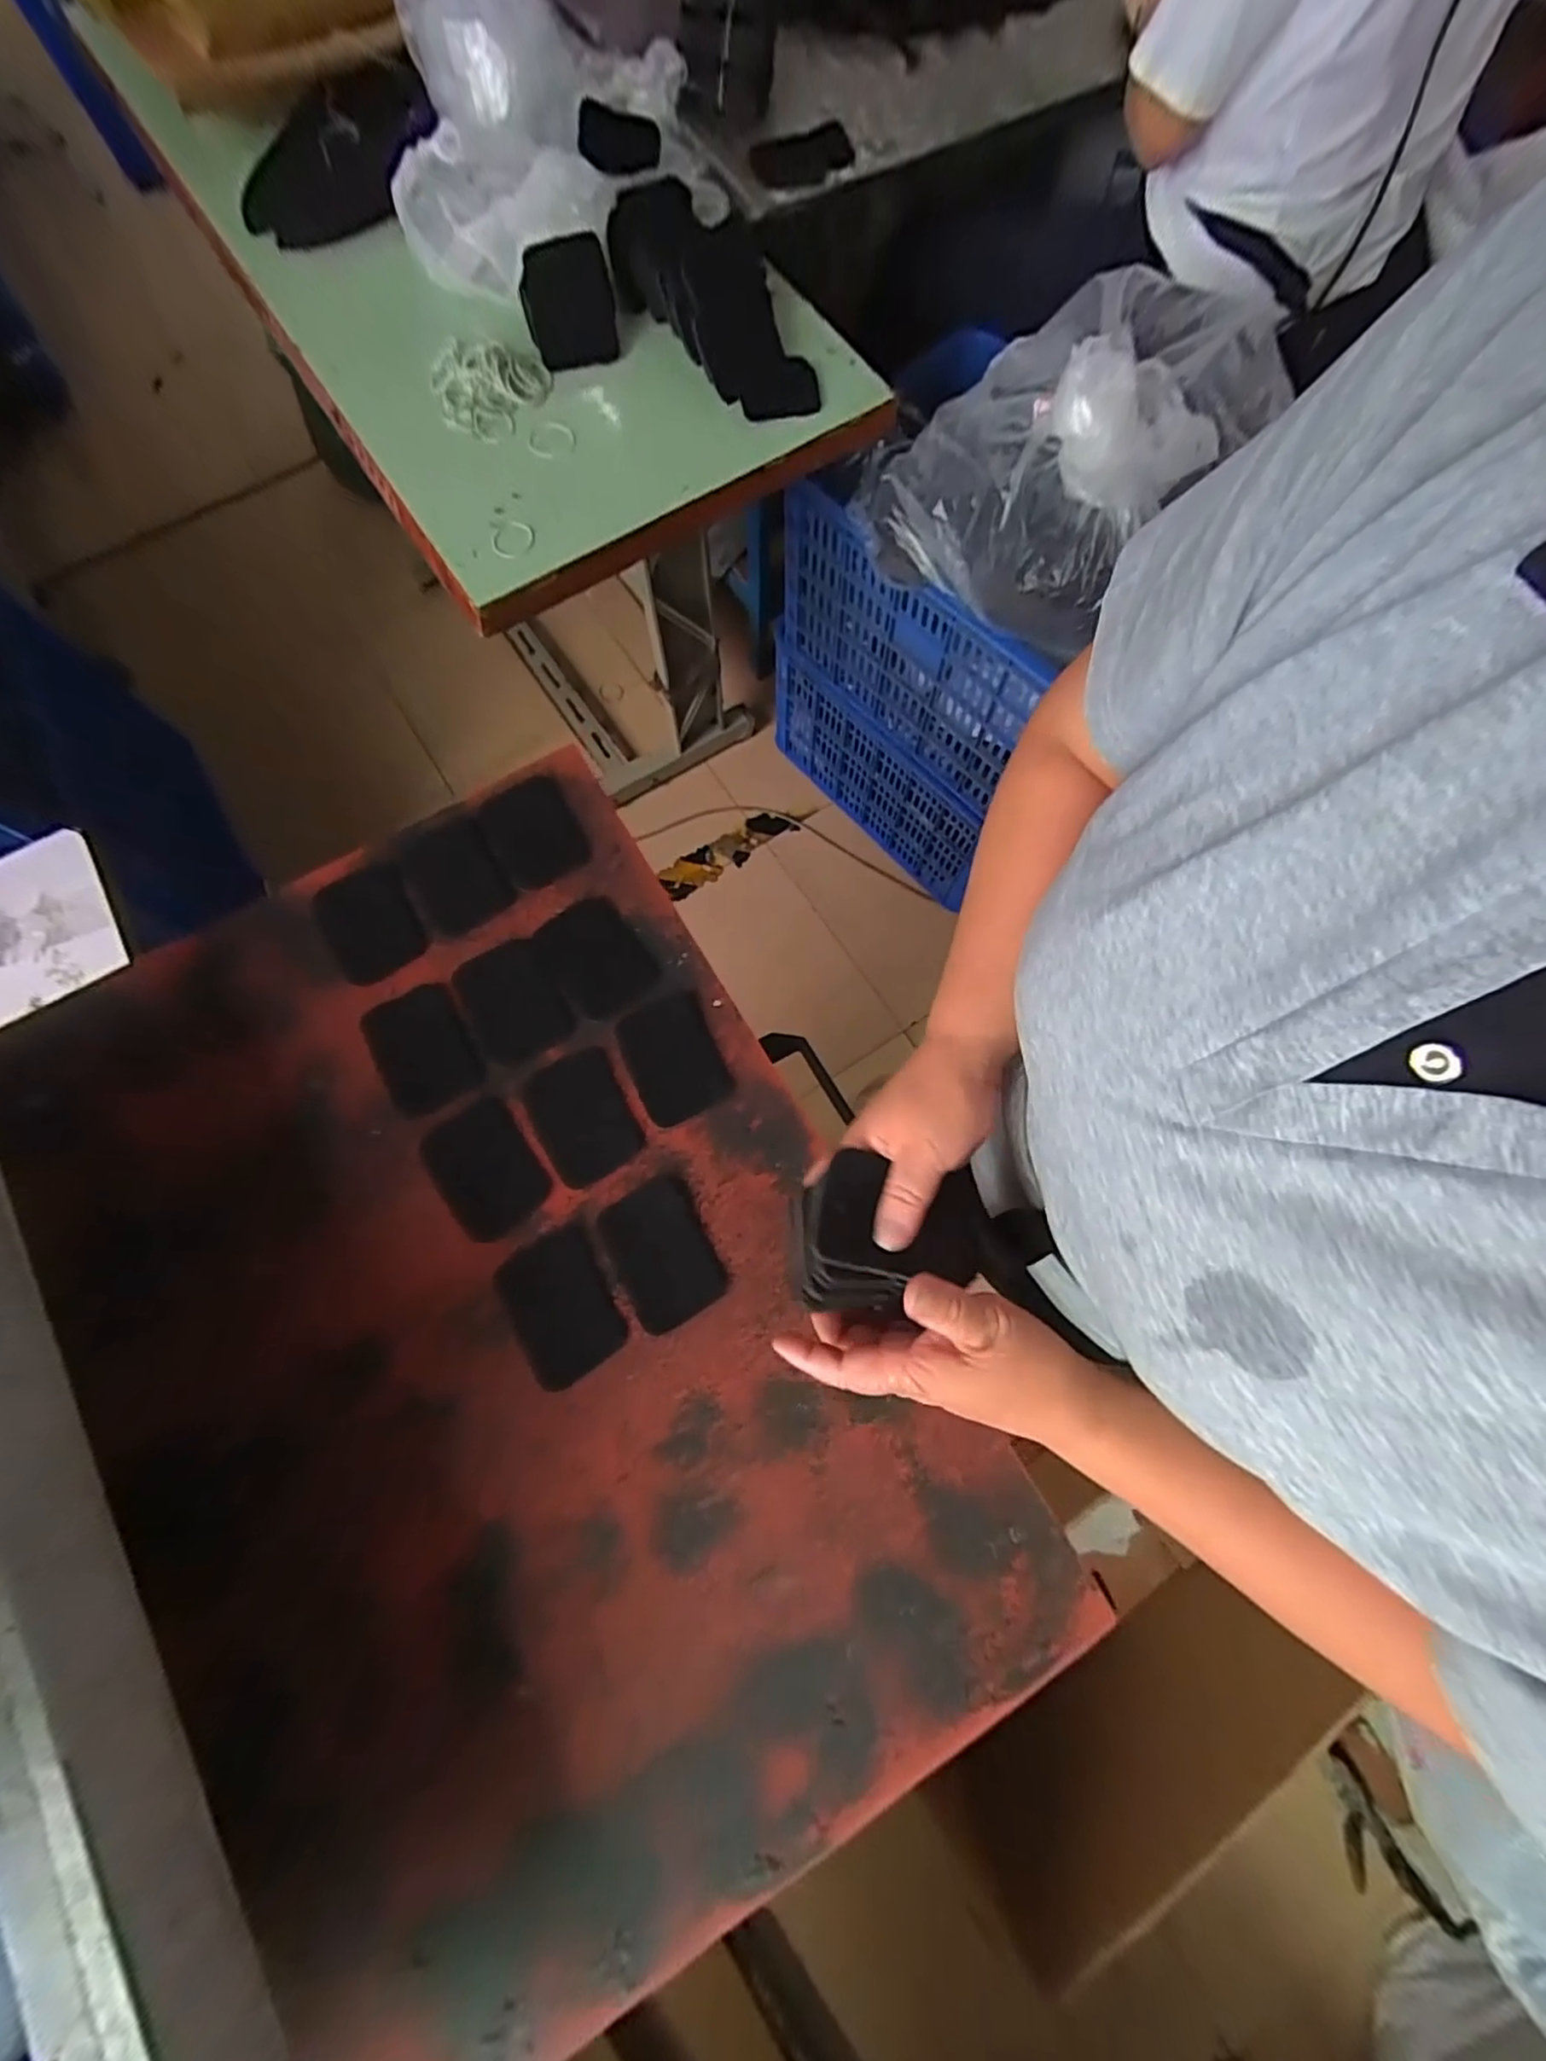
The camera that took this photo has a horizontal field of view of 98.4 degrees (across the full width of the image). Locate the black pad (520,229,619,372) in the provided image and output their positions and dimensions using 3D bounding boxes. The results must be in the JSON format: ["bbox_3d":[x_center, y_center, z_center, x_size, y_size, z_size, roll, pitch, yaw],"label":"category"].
[{"bbox_3d":[-0.228,-0.807,0.737,0.096,0.020,0.147,-8,89,4],"label":"black pad"}]

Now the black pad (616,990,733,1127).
[{"bbox_3d":[-0.072,0.018,0.481,0.063,0.004,0.088,-24,77,-6],"label":"black pad"}]

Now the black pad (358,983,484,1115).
[{"bbox_3d":[-0.253,0.012,0.478,0.064,0.005,0.092,-31,78,-8],"label":"black pad"}]

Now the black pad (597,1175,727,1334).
[{"bbox_3d":[-0.075,0.149,0.446,0.062,0.004,0.086,-29,78,-7],"label":"black pad"}]

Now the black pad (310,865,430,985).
[{"bbox_3d":[-0.300,-0.080,0.497,0.063,0.004,0.076,-24,93,-17],"label":"black pad"}]

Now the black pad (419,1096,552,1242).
[{"bbox_3d":[-0.198,0.096,0.461,0.066,0.006,0.089,-33,79,-8],"label":"black pad"}]

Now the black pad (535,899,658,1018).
[{"bbox_3d":[-0.134,-0.056,0.498,0.067,0.004,0.087,-35,79,-9],"label":"black pad"}]

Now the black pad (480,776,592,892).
[{"bbox_3d":[-0.188,-0.157,0.524,0.068,0.010,0.090,-28,78,-7],"label":"black pad"}]

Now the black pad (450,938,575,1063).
[{"bbox_3d":[-0.192,-0.022,0.487,0.067,0.008,0.086,-29,78,-7],"label":"black pad"}]

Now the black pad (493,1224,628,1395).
[{"bbox_3d":[-0.139,0.180,0.437,0.066,0.004,0.088,-28,78,-7],"label":"black pad"}]

